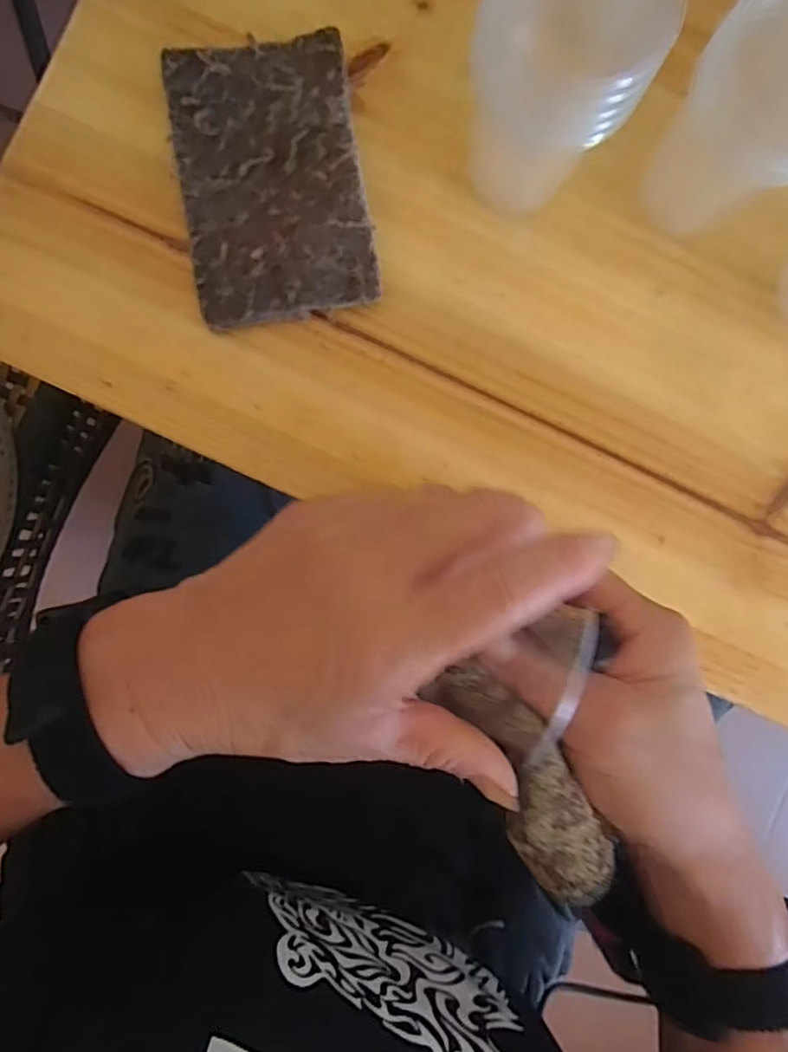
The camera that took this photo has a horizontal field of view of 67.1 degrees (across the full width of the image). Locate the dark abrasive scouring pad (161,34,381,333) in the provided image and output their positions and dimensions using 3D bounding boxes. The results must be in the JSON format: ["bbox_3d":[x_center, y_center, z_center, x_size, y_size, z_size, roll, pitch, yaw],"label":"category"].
[{"bbox_3d":[-0.057,-0.161,0.279,0.083,0.017,0.122,-9,92,0],"label":"dark abrasive scouring pad"}]

